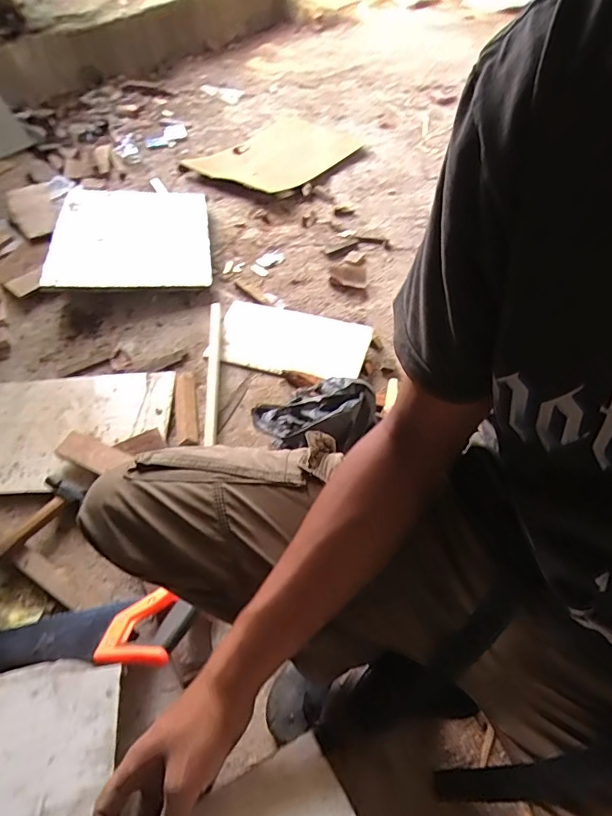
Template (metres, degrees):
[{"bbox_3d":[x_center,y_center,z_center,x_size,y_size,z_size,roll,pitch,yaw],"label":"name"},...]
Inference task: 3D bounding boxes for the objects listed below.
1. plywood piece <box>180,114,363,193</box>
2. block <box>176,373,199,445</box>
[{"bbox_3d":[-0.087,-0.923,1.725,0.401,0.020,0.568,30,58,22],"label":"plywood piece"},{"bbox_3d":[-0.236,-0.004,0.953,0.037,0.015,0.179,-9,52,-7],"label":"block"}]

